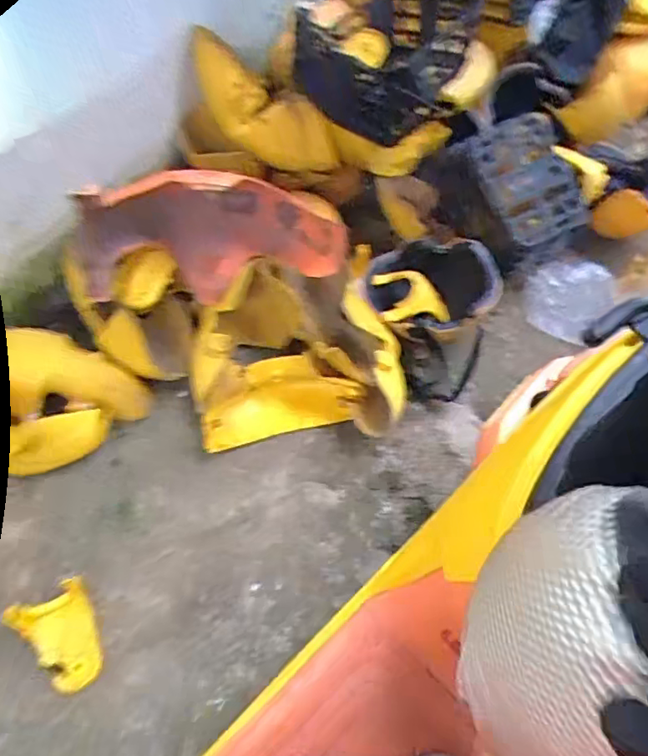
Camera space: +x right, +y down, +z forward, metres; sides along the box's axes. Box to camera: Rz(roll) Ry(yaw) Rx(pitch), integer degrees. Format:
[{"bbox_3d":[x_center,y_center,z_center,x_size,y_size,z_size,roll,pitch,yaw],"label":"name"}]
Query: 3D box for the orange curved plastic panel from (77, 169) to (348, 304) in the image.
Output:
[{"bbox_3d":[-0.208,-0.283,1.072,0.463,0.234,0.161,-7,61,-23],"label":"orange curved plastic panel"}]

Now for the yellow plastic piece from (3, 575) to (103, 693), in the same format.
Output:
[{"bbox_3d":[-0.418,0.414,0.937,0.110,0.071,0.157,-30,66,-17],"label":"yellow plastic piece"}]

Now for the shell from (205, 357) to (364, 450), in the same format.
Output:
[{"bbox_3d":[-0.085,0.043,1.141,0.303,0.107,0.136,-13,63,-9],"label":"shell"}]

